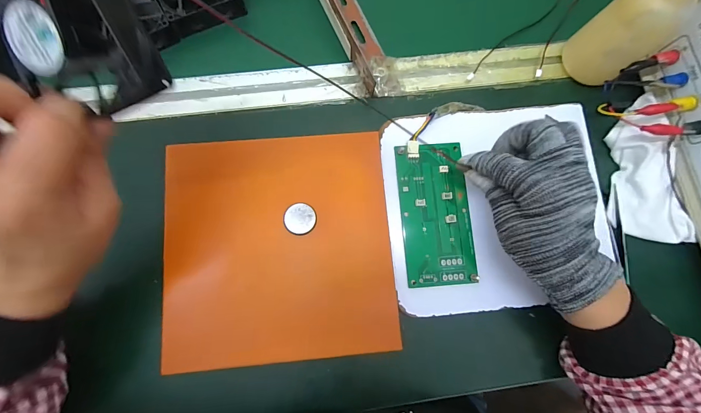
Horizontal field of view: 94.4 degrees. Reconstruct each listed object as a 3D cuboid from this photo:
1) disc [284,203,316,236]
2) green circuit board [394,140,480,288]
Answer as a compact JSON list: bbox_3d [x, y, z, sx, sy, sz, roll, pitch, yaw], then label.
[{"bbox_3d":[-0.046,0.012,0.296,0.029,0.004,0.029,0,81,-2],"label":"disc"},{"bbox_3d":[0.081,0.005,0.304,0.064,0.007,0.133,-4,81,-3],"label":"green circuit board"}]

